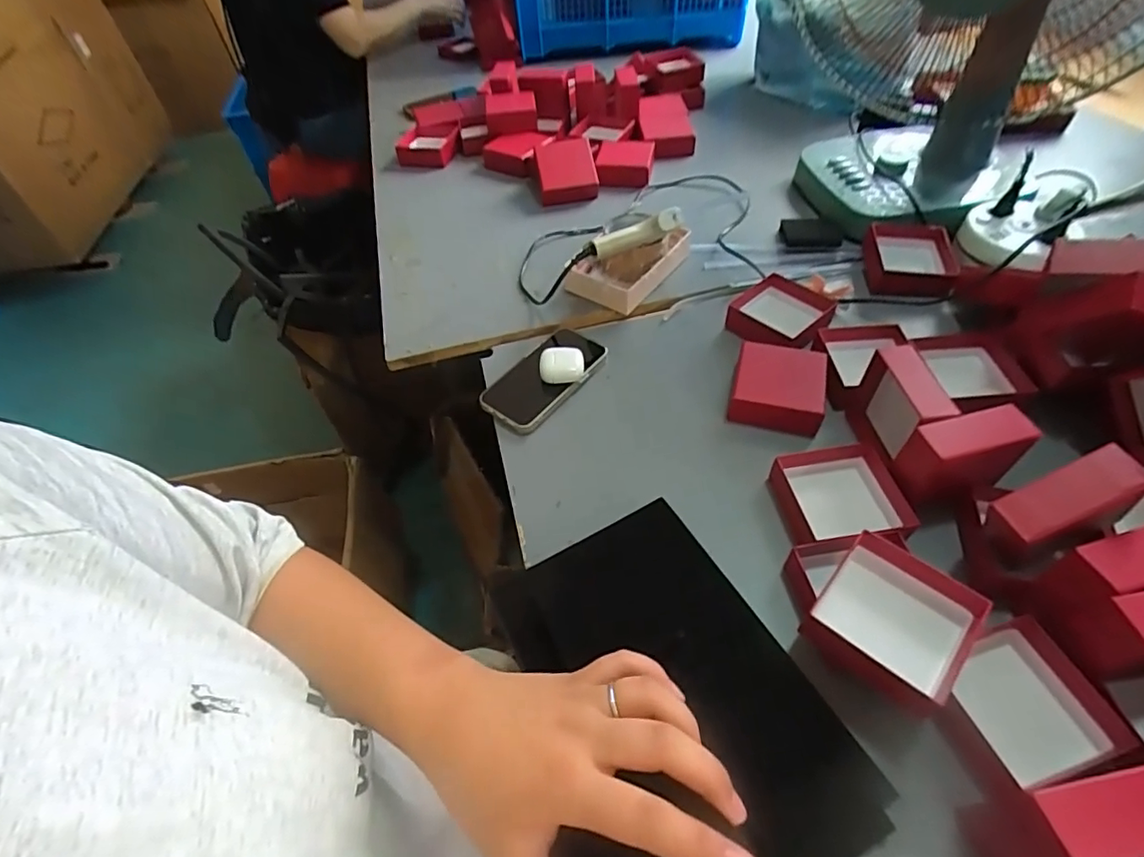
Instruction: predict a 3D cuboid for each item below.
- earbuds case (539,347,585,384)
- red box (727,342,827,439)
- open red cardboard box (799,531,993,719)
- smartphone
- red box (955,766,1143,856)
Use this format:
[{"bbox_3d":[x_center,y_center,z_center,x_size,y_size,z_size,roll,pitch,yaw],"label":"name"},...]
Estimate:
[{"bbox_3d":[-0.011,-0.068,0.601,0.048,0.027,0.041,-6,50,0],"label":"earbuds case"},{"bbox_3d":[0.213,-0.046,0.569,0.088,0.040,0.095,12,52,15],"label":"red box"},{"bbox_3d":[0.224,0.134,0.387,0.092,0.044,0.086,31,62,32],"label":"open red cardboard box"},{"bbox_3d":[-0.031,-0.058,0.610,0.074,0.016,0.148,33,58,24],"label":"smartphone"},{"bbox_3d":[0.282,0.220,0.306,0.097,0.089,0.041,-11,50,-4],"label":"red box"}]

